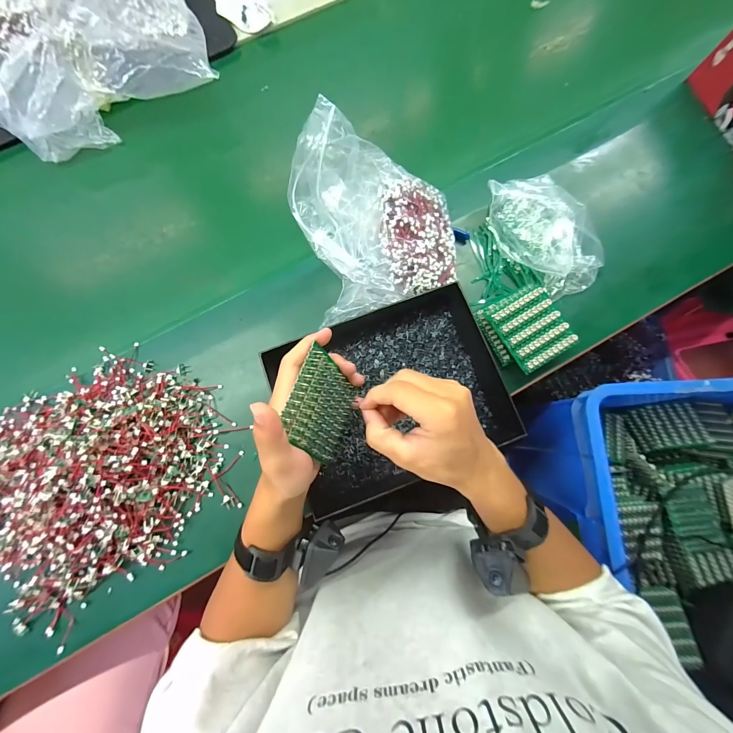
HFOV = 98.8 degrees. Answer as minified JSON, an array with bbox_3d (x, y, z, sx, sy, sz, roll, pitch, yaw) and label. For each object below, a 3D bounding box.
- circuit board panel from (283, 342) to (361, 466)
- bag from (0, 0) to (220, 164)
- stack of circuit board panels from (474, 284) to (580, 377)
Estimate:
[{"bbox_3d":[-0.037,0.038,0.281,0.004,0.093,0.078,6,60,29],"label":"circuit board panel"},{"bbox_3d":[-0.417,-0.498,0.462,0.310,0.076,0.325,-22,81,-4],"label":"bag"},{"bbox_3d":[0.203,-0.048,0.405,0.087,0.031,0.094,-28,81,-5],"label":"stack of circuit board panels"}]

